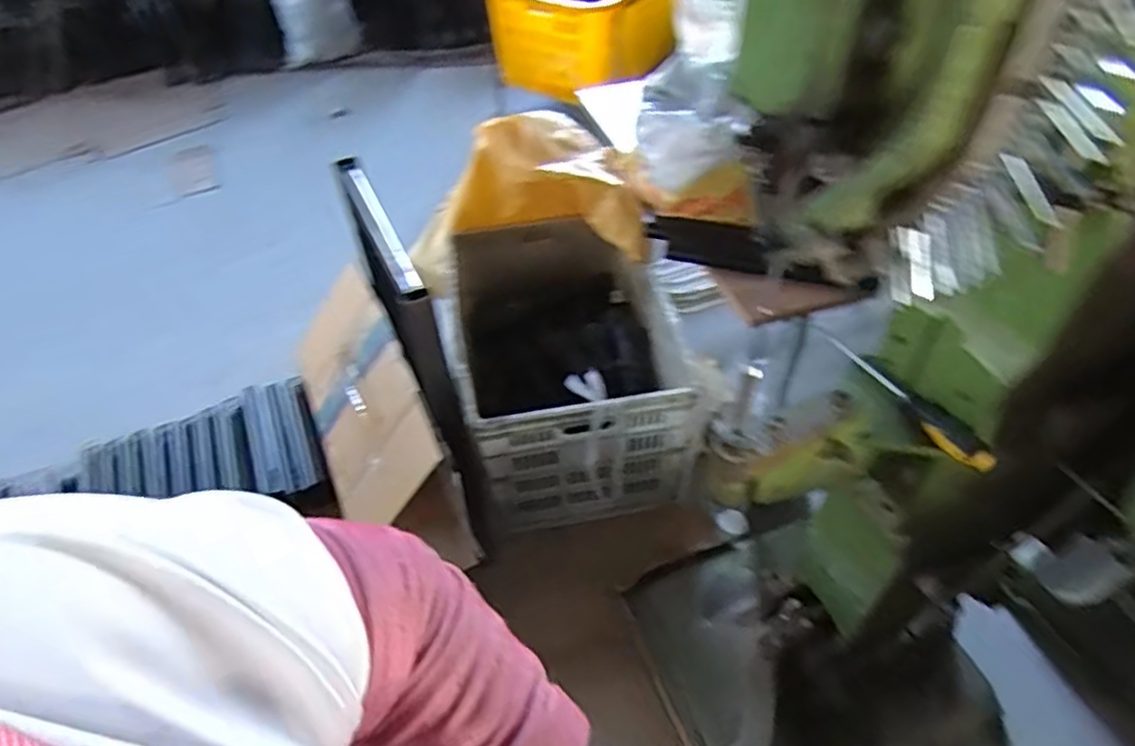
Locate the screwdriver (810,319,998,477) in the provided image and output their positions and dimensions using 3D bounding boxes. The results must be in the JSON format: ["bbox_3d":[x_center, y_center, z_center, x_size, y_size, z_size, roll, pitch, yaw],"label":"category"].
[{"bbox_3d":[0.380,0.032,0.762,0.030,0.025,0.213,-27,51,-21],"label":"screwdriver"}]

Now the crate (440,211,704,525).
[{"bbox_3d":[-0.024,-0.038,1.662,0.479,0.373,0.680,-11,47,-7],"label":"crate"}]

